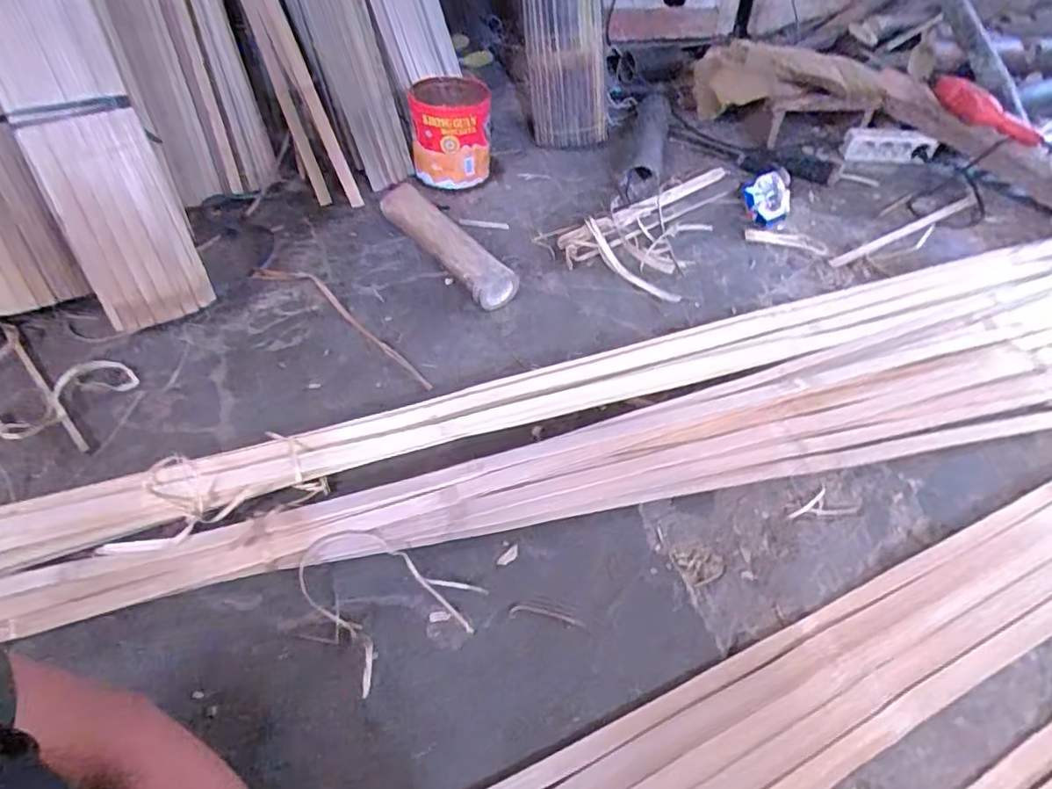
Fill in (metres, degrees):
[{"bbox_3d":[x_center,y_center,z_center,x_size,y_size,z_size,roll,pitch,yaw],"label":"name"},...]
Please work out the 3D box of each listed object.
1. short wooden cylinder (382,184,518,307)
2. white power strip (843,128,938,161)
[{"bbox_3d":[-0.142,-0.257,1.005,0.079,0.067,0.346,-30,56,-27],"label":"short wooden cylinder"},{"bbox_3d":[0.794,-0.546,1.324,0.198,0.045,0.065,-1,48,-2],"label":"white power strip"}]

